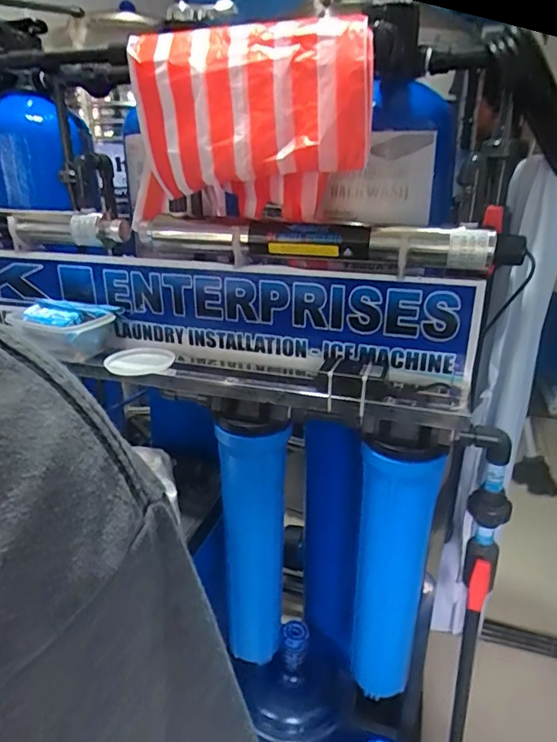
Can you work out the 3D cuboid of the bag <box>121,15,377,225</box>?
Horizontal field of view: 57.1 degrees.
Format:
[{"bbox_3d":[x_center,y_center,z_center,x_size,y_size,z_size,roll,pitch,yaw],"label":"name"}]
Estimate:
[{"bbox_3d":[-0.054,-0.364,0.768,0.389,0.247,0.156,14,26,31],"label":"bag"}]

